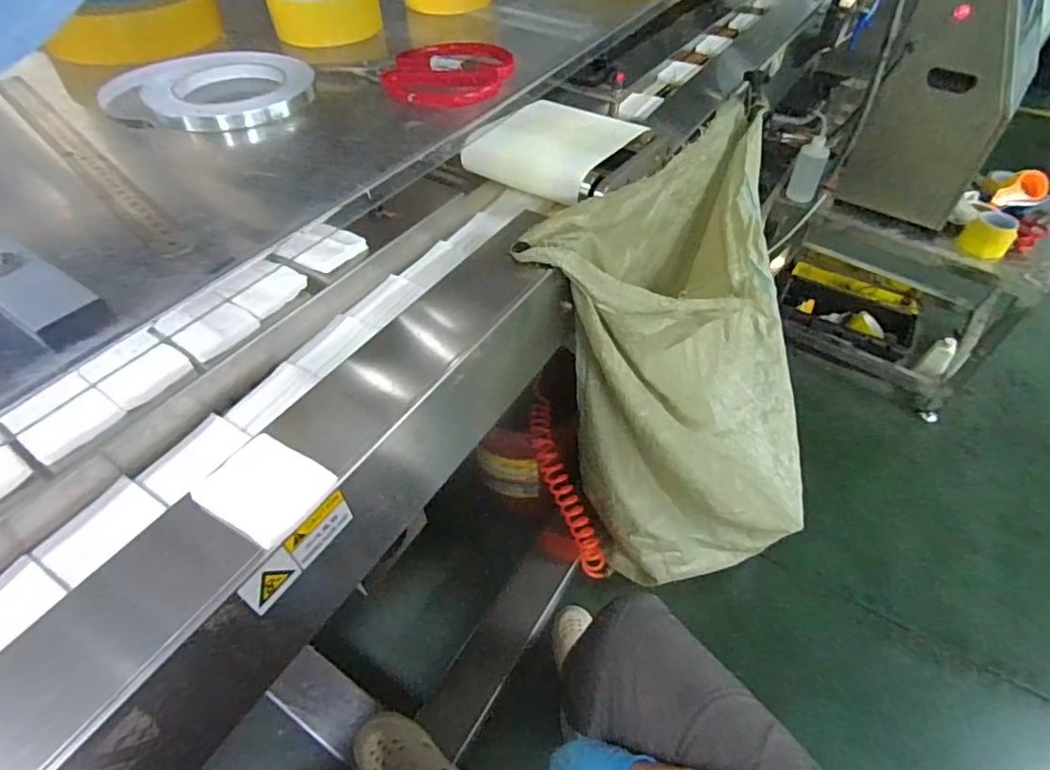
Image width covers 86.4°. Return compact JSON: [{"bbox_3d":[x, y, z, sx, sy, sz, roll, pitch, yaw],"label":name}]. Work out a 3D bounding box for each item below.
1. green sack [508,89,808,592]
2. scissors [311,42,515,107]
[{"bbox_3d":[0.362,0.000,1.027,0.438,0.753,0.667,30,54,24],"label":"green sack"},{"bbox_3d":[-0.086,-0.241,0.432,0.148,0.022,0.073,2,48,1],"label":"scissors"}]

